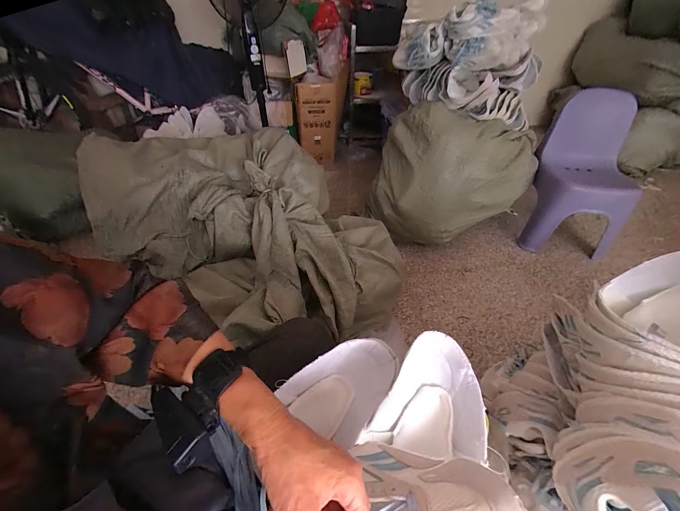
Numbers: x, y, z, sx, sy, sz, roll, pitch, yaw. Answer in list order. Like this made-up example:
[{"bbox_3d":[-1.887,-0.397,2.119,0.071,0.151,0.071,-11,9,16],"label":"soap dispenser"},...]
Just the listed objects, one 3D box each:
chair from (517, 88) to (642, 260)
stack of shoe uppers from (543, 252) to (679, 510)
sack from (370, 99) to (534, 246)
[{"bbox_3d":[0.982,-0.297,1.168,0.342,0.547,0.313,15,45,15],"label":"chair"},{"bbox_3d":[0.425,0.186,0.404,0.171,0.186,0.432,30,51,27],"label":"stack of shoe uppers"},{"bbox_3d":[0.467,-0.349,1.194,0.651,0.436,0.353,-15,46,-16],"label":"sack"}]

